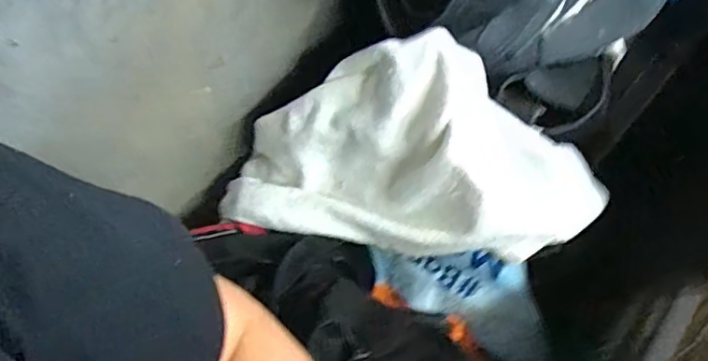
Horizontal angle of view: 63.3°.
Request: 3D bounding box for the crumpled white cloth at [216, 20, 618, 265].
[{"bbox_3d":[0.040,-0.030,0.584,0.382,0.068,0.208,1,98,23],"label":"crumpled white cloth"}]

